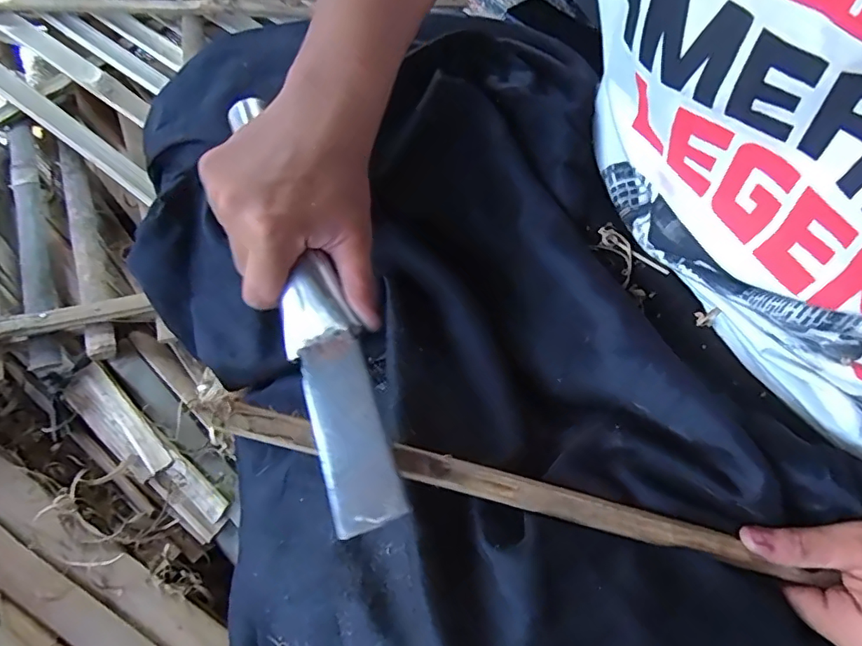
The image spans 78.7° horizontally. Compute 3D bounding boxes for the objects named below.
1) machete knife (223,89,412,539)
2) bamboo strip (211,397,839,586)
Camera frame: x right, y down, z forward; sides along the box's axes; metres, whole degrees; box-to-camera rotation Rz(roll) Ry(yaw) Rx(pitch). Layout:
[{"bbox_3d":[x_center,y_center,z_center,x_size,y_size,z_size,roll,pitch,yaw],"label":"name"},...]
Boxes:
[{"bbox_3d":[-0.071,-0.026,0.288,0.035,0.014,0.269,-18,68,-9],"label":"machete knife"},{"bbox_3d":[0.049,0.088,0.270,0.317,0.006,0.016,17,64,-6],"label":"bamboo strip"}]

